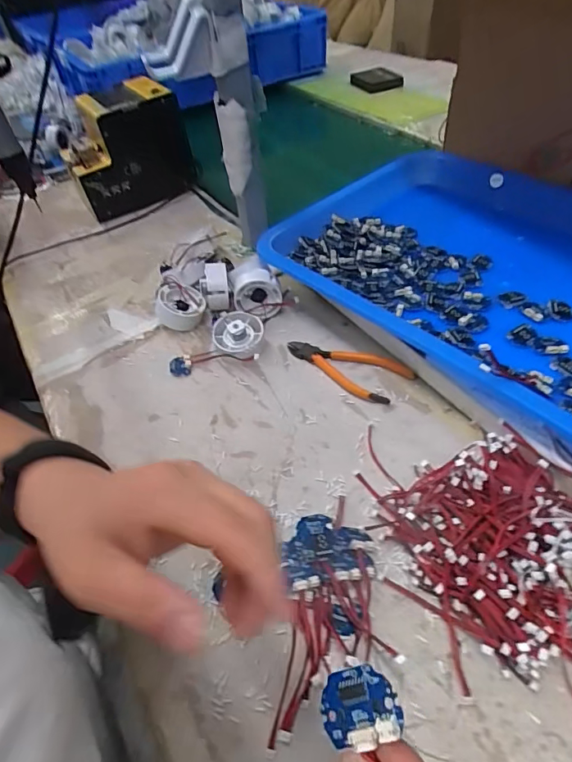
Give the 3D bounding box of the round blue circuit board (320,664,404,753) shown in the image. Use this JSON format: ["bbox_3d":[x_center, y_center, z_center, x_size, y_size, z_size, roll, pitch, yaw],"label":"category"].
[{"bbox_3d":[0.024,0.109,0.155,0.028,0.004,0.022,-28,51,23],"label":"round blue circuit board"}]

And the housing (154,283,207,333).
[{"bbox_3d":[-0.122,-0.085,0.539,0.056,0.033,0.057,-9,46,-3],"label":"housing"}]

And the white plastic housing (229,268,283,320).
[{"bbox_3d":[-0.035,-0.108,0.541,0.057,0.058,0.041,-9,46,-3],"label":"white plastic housing"}]

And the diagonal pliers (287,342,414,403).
[{"bbox_3d":[0.062,-0.019,0.471,0.126,0.012,0.053,33,57,31],"label":"diagonal pliers"}]

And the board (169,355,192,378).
[{"bbox_3d":[-0.115,-0.016,0.502,0.023,0.006,0.028,-7,46,-2],"label":"board"}]

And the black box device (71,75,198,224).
[{"bbox_3d":[-0.265,-0.383,0.767,0.180,0.144,0.131,-27,50,-17],"label":"black box device"}]

